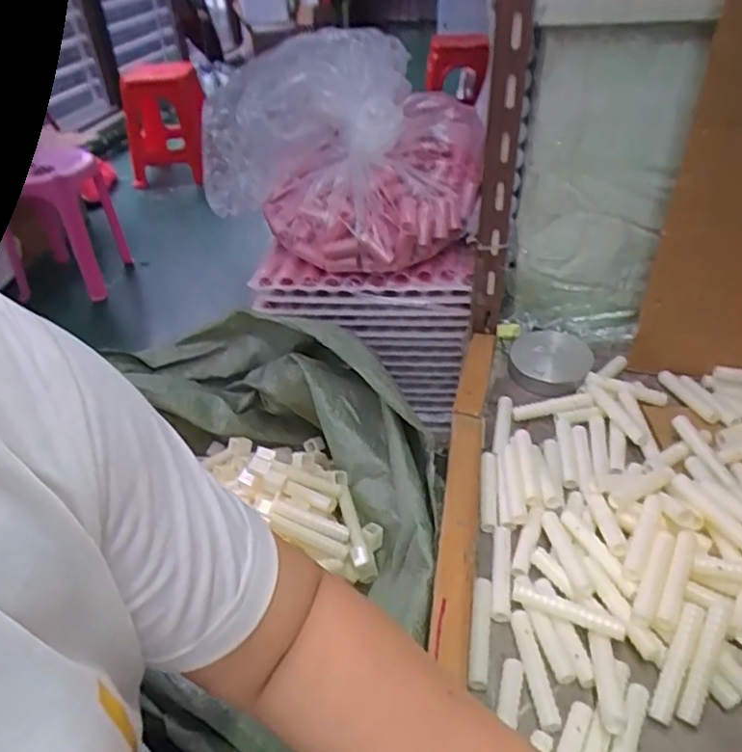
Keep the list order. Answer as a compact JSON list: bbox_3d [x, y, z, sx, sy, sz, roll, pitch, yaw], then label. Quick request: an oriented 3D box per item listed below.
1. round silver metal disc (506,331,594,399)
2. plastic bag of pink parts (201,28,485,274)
[{"bbox_3d":[0.197,-0.018,0.686,0.086,0.018,0.107,16,42,23],"label":"round silver metal disc"},{"bbox_3d":[-0.050,-0.309,0.819,0.331,0.216,0.343,-10,38,-9],"label":"plastic bag of pink parts"}]

